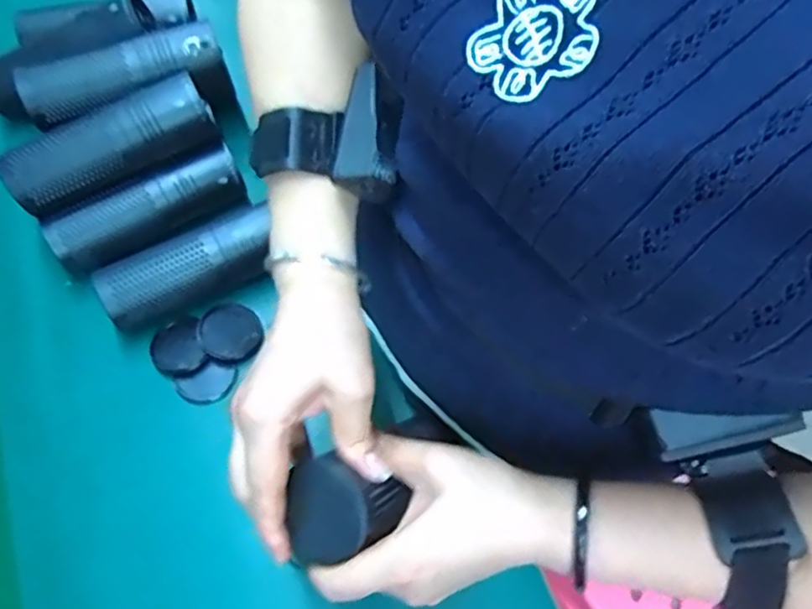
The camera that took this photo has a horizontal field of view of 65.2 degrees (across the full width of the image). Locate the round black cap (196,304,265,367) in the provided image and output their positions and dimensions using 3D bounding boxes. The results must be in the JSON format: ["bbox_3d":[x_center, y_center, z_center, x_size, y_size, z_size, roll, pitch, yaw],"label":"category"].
[{"bbox_3d":[-0.143,0.023,0.517,0.051,0.008,0.047,0,65,0],"label":"round black cap"}]

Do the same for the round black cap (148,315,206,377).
[{"bbox_3d":[-0.185,0.035,0.511,0.041,0.008,0.044,0,65,0],"label":"round black cap"}]

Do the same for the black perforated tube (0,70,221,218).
[{"bbox_3d":[-0.241,-0.132,0.513,0.165,0.042,0.055,-29,68,-13],"label":"black perforated tube"}]

